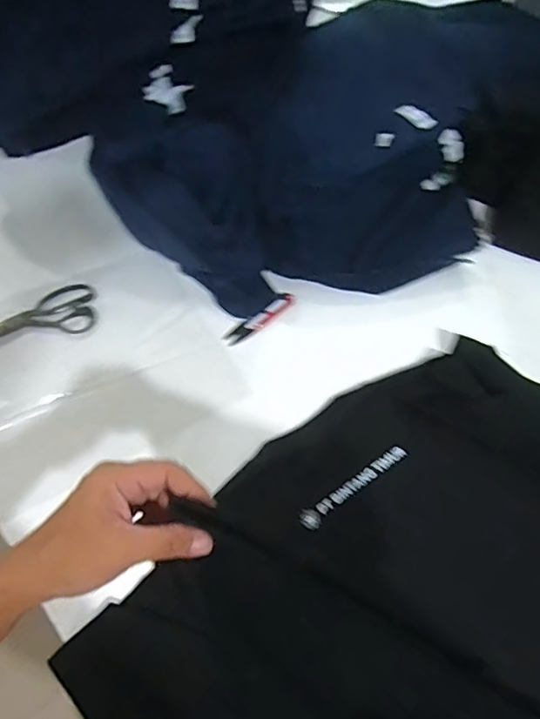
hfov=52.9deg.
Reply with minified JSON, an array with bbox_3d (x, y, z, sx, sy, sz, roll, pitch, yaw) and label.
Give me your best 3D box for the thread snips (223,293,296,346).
[{"bbox_3d":[-0.013,-0.057,0.782,0.120,0.009,0.027,-35,68,-19],"label":"thread snips"}]

